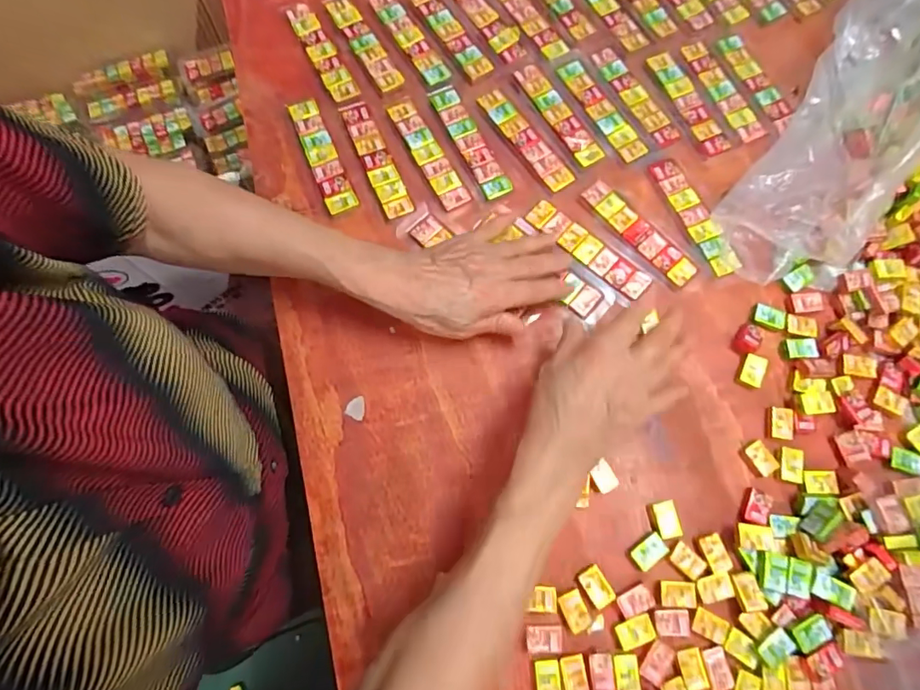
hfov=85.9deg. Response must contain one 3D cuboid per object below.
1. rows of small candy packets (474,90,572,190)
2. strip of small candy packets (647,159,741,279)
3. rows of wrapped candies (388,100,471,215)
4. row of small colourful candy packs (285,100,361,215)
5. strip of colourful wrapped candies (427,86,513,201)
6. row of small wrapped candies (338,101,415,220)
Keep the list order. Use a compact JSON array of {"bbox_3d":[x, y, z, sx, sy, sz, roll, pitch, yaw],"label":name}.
[{"bbox_3d":[0.059,-0.188,0.452,0.023,0.004,0.118,-34,79,-10],"label":"rows of small candy packets"},{"bbox_3d":[0.209,-0.115,0.437,0.027,0.008,0.117,-23,77,-7],"label":"strip of small candy packets"},{"bbox_3d":[-0.029,-0.172,0.440,0.026,0.004,0.117,-28,78,-8],"label":"rows of wrapped candies"},{"bbox_3d":[-0.122,-0.168,0.438,0.026,0.006,0.118,-22,77,-7],"label":"row of small colourful candy packs"},{"bbox_3d":[0.009,-0.187,0.451,0.027,0.004,0.123,-25,77,-8],"label":"strip of colourful wrapped candies"},{"bbox_3d":[-0.075,-0.167,0.441,0.026,0.004,0.121,-23,77,-7],"label":"row of small wrapped candies"}]

